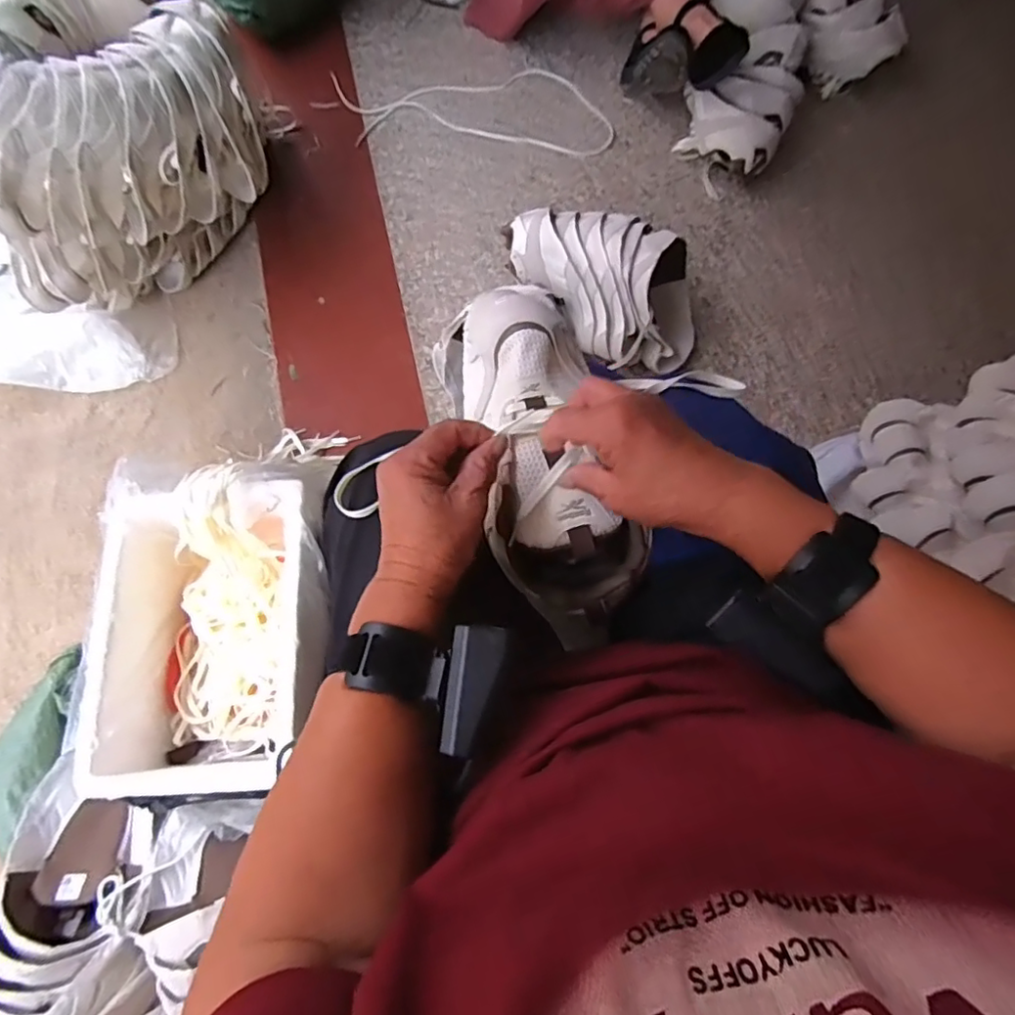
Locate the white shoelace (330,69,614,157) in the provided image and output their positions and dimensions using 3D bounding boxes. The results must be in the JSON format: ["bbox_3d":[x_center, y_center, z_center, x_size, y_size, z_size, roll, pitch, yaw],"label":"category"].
[{"bbox_3d":[-0.065,-0.738,1.099,0.515,0.010,0.189,1,77,-1],"label":"white shoelace"}]

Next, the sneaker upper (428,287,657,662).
[{"bbox_3d":[0.028,-0.041,0.456,0.111,0.062,0.278,-15,77,-4],"label":"sneaker upper"}]

